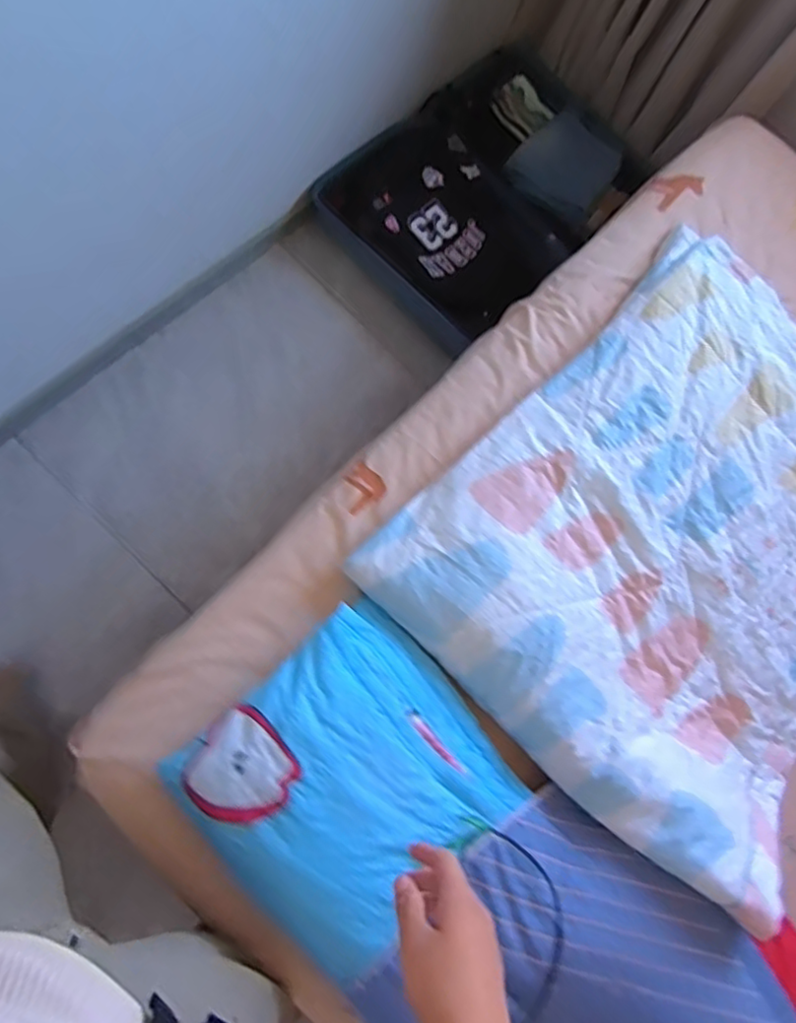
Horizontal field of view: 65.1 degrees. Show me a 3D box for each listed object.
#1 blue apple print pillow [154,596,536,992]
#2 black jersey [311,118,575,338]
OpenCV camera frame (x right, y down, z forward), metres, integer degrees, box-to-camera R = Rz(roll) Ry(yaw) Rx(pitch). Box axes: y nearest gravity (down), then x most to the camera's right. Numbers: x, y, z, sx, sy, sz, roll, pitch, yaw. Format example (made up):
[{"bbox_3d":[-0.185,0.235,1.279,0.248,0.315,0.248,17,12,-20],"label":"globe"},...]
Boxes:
[{"bbox_3d":[-0.058,0.342,0.807,0.340,0.117,0.333,-42,81,-9],"label":"blue apple print pillow"},{"bbox_3d":[0.126,-0.734,1.582,0.533,0.064,0.365,42,83,-4],"label":"black jersey"}]

